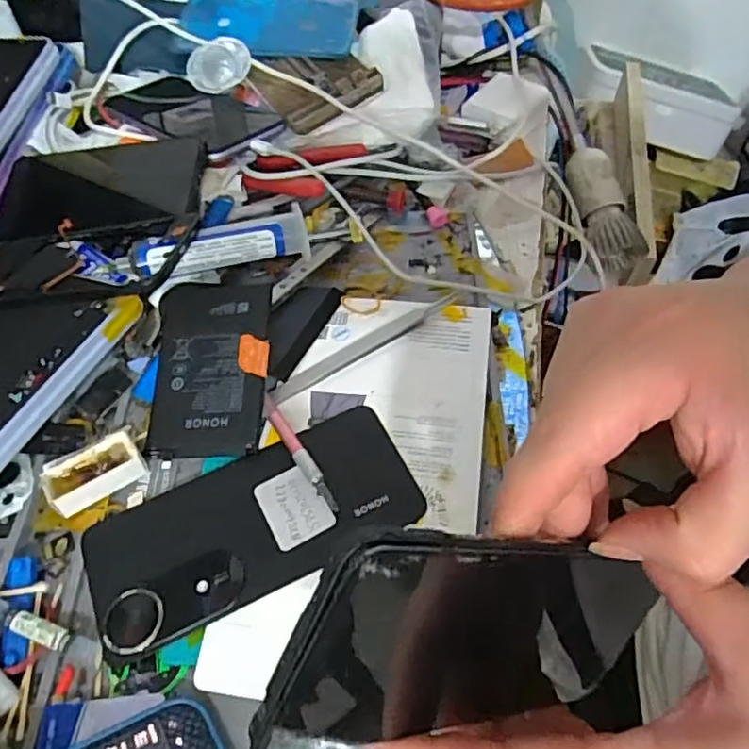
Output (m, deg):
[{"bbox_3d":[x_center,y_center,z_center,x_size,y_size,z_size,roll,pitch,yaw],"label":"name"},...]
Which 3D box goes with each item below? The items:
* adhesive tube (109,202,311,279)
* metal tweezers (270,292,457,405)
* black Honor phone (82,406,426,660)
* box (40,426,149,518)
[{"bbox_3d":[-0.101,-0.080,0.384,0.119,0.024,0.023,-16,55,-7],"label":"adhesive tube"},{"bbox_3d":[-0.004,-0.018,0.367,0.127,0.007,0.011,-28,57,-15],"label":"metal tweezers"},{"bbox_3d":[-0.062,0.073,0.311,0.161,0.009,0.078,-23,56,-11],"label":"black Honor phone"},{"bbox_3d":[-0.148,0.049,0.326,0.047,0.017,0.033,-30,58,-16],"label":"box"}]

